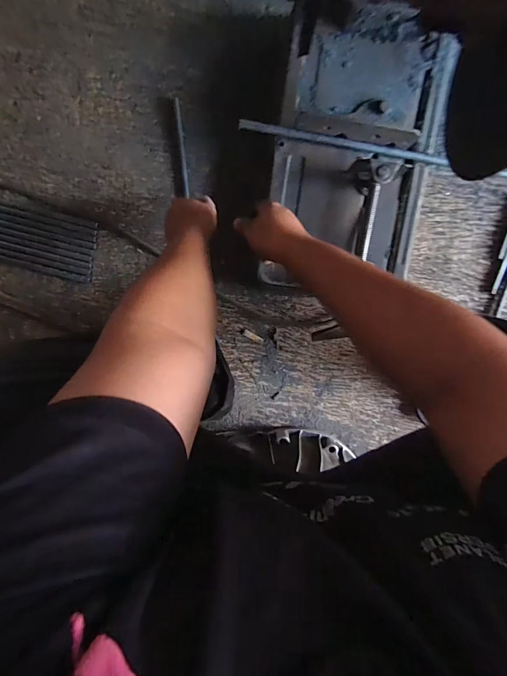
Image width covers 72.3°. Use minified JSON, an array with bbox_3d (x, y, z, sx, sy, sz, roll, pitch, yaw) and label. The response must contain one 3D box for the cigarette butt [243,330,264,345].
[{"bbox_3d":[0.000,-0.001,0.674,0.042,0.004,0.013,29,98,-5],"label":"cigarette butt"}]

